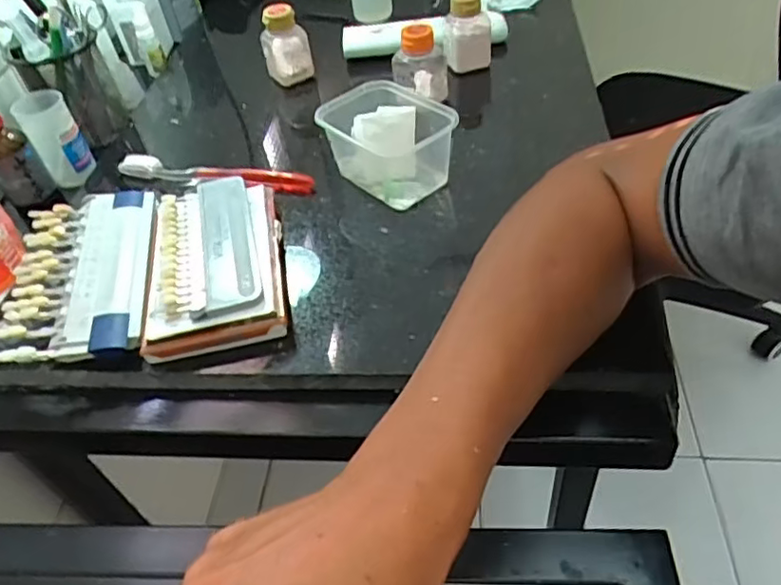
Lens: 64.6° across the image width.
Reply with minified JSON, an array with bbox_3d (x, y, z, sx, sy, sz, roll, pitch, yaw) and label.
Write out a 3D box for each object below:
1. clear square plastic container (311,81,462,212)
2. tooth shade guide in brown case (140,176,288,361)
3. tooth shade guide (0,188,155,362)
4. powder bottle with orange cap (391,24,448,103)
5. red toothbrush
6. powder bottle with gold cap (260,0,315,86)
[{"bbox_3d":[-0.002,-0.119,0.508,0.084,0.067,0.110,-27,49,-17],"label":"clear square plastic container"},{"bbox_3d":[-0.128,-0.030,0.453,0.092,0.026,0.159,-11,46,-3],"label":"tooth shade guide in brown case"},{"bbox_3d":[-0.230,-0.020,0.463,0.094,0.019,0.175,-13,47,-4],"label":"tooth shade guide"},{"bbox_3d":[0.028,-0.220,0.588,0.052,0.075,0.050,-2,47,6],"label":"powder bottle with orange cap"},{"bbox_3d":[-0.160,-0.106,0.546,0.189,0.015,0.019,7,48,14],"label":"red toothbrush"},{"bbox_3d":[-0.110,-0.258,0.656,0.046,0.094,0.035,-19,47,-10],"label":"powder bottle with gold cap"}]

